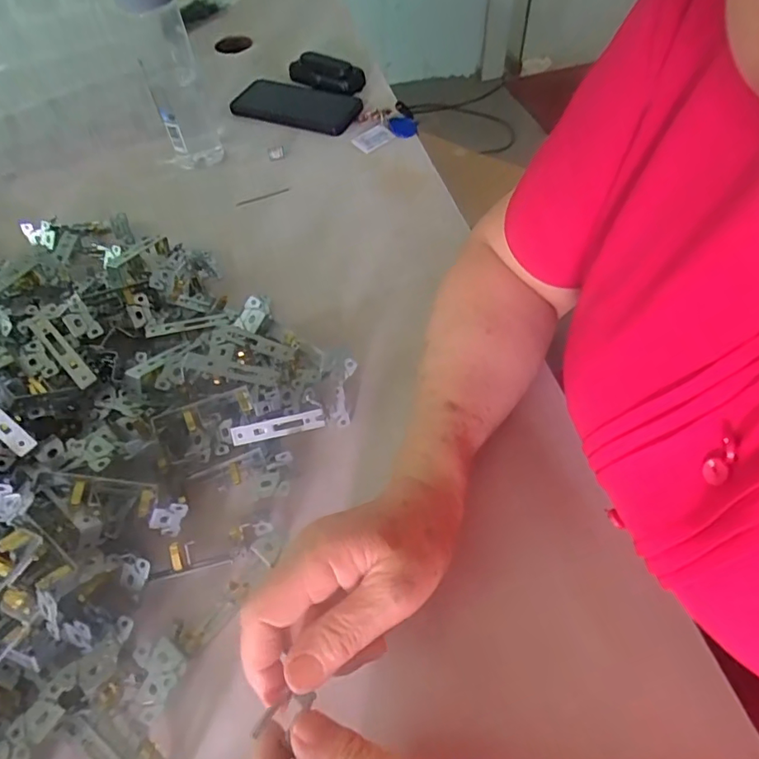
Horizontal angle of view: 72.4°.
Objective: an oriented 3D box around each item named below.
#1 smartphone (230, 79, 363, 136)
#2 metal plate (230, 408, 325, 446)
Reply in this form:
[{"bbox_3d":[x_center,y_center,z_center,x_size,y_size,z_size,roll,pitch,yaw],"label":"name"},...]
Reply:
[{"bbox_3d":[-0.111,-0.360,0.678,0.173,0.015,0.090,22,60,17],"label":"smartphone"},{"bbox_3d":[-0.075,0.035,0.380,0.067,0.014,0.004,-12,17,-7],"label":"metal plate"}]

